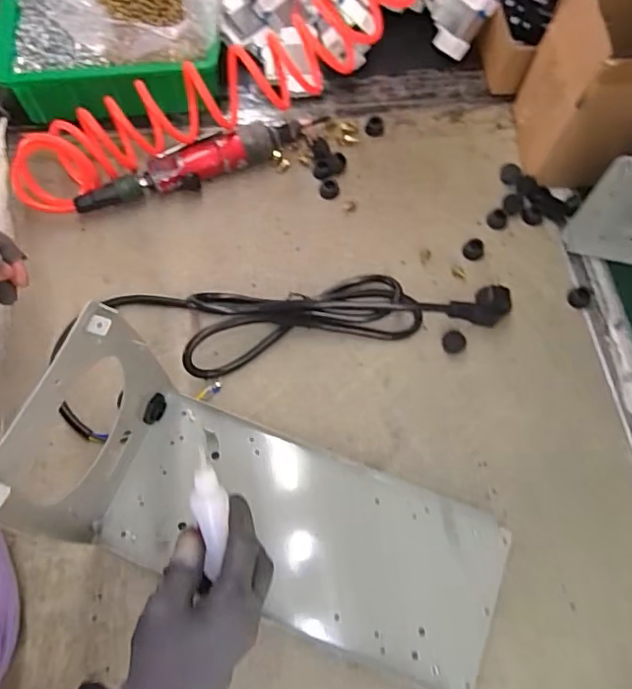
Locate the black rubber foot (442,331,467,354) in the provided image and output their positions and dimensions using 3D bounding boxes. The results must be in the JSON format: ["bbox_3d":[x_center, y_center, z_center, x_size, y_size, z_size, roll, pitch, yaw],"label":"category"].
[{"bbox_3d":[0.143,-0.003,0.579,0.023,0.007,0.023,-1,68,0],"label":"black rubber foot"}]

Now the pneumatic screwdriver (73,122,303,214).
[{"bbox_3d":[-0.138,-0.202,0.640,0.269,0.044,0.051,-21,70,-8],"label":"pneumatic screwdriver"}]

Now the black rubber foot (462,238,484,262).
[{"bbox_3d":[0.175,-0.105,0.618,0.023,0.009,0.027,25,71,9],"label":"black rubber foot"}]

